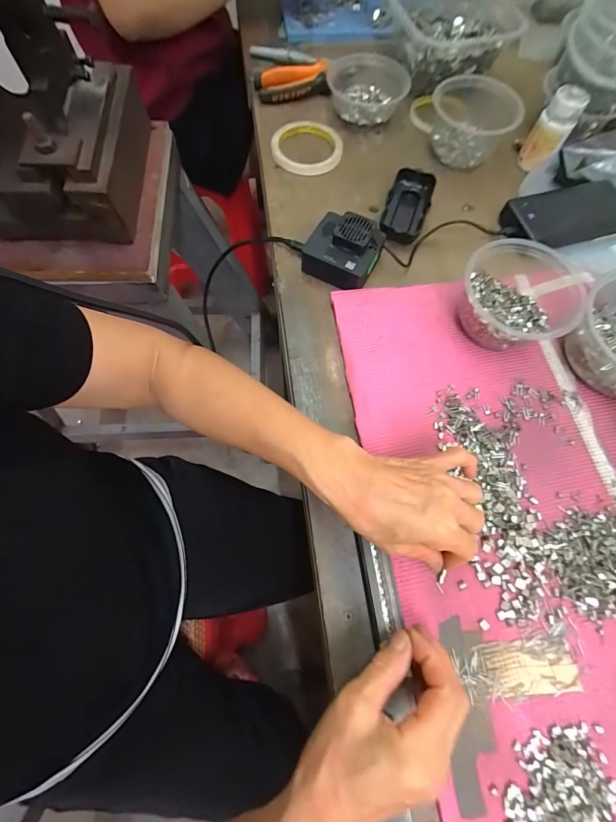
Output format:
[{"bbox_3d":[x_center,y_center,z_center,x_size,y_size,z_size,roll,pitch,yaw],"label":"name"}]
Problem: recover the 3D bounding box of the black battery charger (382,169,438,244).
[{"bbox_3d":[0.126,-0.259,0.449,0.052,0.024,0.111,17,70,3],"label":"black battery charger"}]

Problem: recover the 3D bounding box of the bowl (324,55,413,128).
[{"bbox_3d":[0.085,-0.468,0.518,0.113,0.041,0.104,4,70,0],"label":"bowl"}]

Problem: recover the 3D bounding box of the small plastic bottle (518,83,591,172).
[{"bbox_3d":[0.323,-0.371,0.468,0.044,0.088,0.042,43,64,14],"label":"small plastic bottle"}]

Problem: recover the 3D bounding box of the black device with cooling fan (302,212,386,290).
[{"bbox_3d":[0.040,-0.186,0.411,0.081,0.043,0.072,26,71,8],"label":"black device with cooling fan"}]

